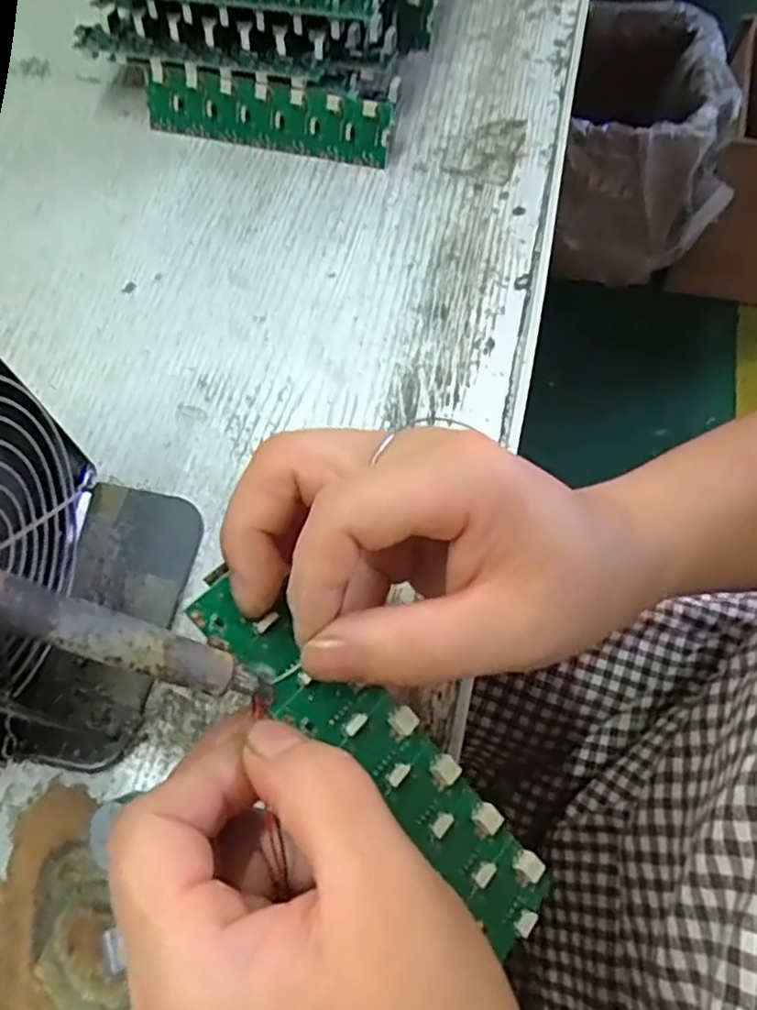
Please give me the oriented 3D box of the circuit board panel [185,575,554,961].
[{"bbox_3d":[0.000,0.072,0.201,0.134,0.007,0.027,44,72,-5],"label":"circuit board panel"}]

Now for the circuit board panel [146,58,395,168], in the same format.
[{"bbox_3d":[-0.060,-0.209,0.371,0.135,0.032,0.004,14,39,7],"label":"circuit board panel"}]

